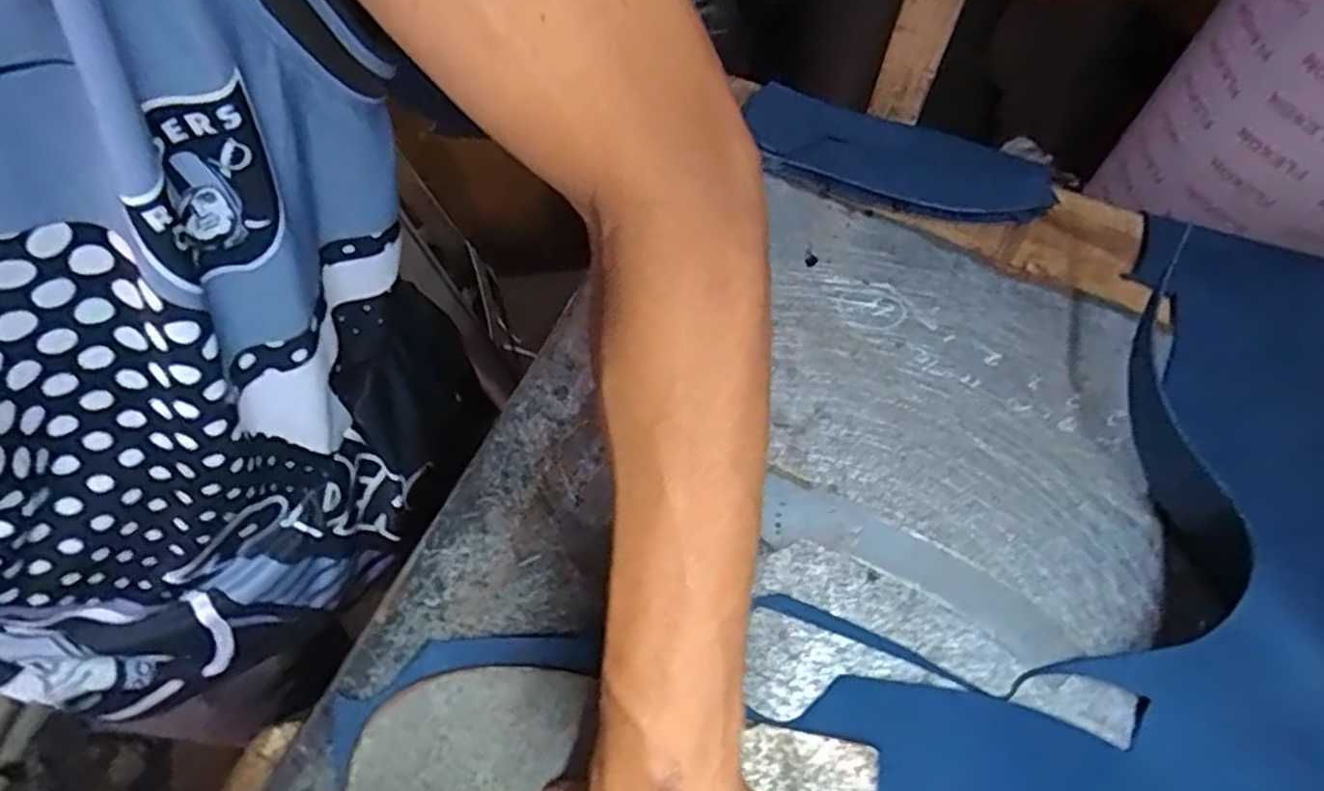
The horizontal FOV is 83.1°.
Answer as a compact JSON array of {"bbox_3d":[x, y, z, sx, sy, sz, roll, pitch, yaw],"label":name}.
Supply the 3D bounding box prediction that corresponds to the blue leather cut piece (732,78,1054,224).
[{"bbox_3d":[0.166,-0.171,0.543,0.220,0.017,0.081,22,69,7],"label":"blue leather cut piece"}]

